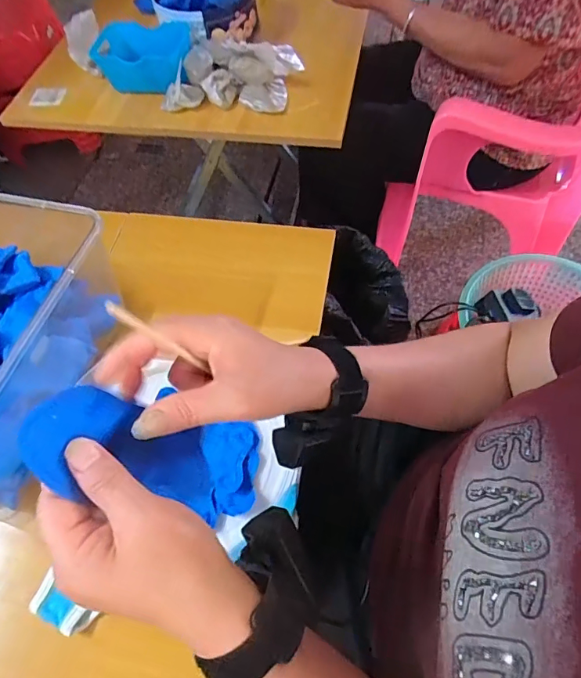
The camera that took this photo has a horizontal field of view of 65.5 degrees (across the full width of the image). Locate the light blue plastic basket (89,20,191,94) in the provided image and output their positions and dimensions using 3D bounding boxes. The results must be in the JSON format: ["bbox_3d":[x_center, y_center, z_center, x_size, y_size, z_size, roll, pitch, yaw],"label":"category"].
[{"bbox_3d":[-0.253,-0.484,0.778,0.160,0.062,0.117,-3,59,3],"label":"light blue plastic basket"}]

